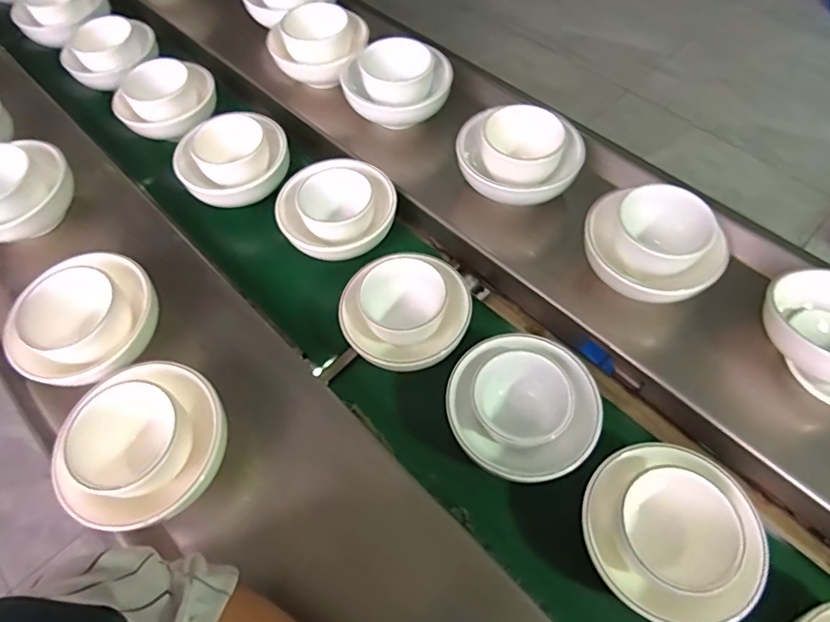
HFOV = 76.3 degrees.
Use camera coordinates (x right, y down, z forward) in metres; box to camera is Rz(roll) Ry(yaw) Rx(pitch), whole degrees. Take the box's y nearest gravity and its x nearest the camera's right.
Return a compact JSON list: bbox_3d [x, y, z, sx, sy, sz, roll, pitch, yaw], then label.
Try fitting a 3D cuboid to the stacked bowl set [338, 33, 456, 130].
[{"bbox_3d":[-0.020,-0.250,0.595,0.116,0.065,0.093,25,89,12],"label":"stacked bowl set"}]

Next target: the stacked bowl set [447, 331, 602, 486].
[{"bbox_3d":[0.085,0.079,0.425,0.111,0.045,0.114,-1,60,1],"label":"stacked bowl set"}]

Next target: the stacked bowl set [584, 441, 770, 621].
[{"bbox_3d":[0.183,0.162,0.384,0.113,0.053,0.120,-1,60,1],"label":"stacked bowl set"}]

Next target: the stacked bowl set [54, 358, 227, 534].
[{"bbox_3d":[-0.199,0.101,0.390,0.091,0.065,0.106,-3,60,0],"label":"stacked bowl set"}]

